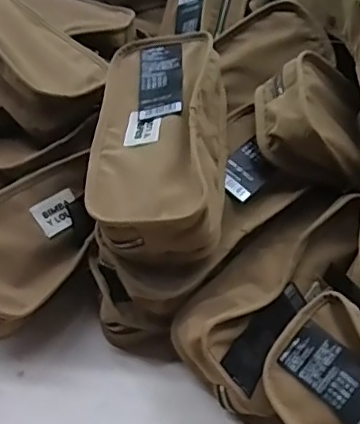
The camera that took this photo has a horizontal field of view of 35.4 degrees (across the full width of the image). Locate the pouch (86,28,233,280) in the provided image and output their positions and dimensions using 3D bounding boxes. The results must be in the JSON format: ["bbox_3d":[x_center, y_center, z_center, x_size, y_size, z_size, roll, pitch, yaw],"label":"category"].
[{"bbox_3d":[-0.013,-0.057,0.429,0.097,0.061,0.201,2,58,2],"label":"pouch"}]

